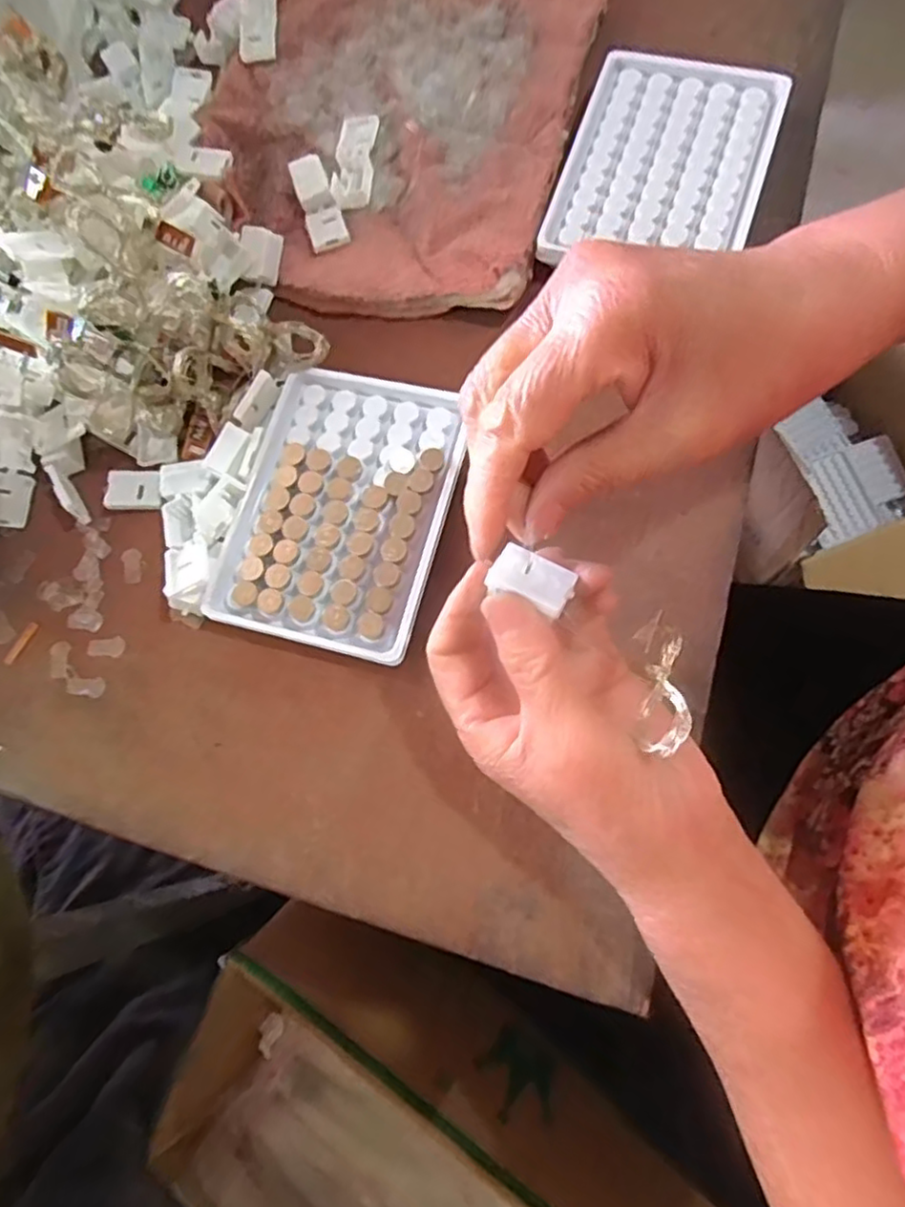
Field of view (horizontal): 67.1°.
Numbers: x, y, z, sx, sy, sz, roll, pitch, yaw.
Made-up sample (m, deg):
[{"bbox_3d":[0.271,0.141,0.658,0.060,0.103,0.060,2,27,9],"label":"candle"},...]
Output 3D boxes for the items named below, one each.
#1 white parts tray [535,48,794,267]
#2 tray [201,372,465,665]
[{"bbox_3d":[0.106,-0.217,0.346,0.095,0.021,0.127,19,76,6],"label":"white parts tray"},{"bbox_3d":[-0.052,-0.045,0.310,0.095,0.014,0.128,13,76,10],"label":"tray"}]

